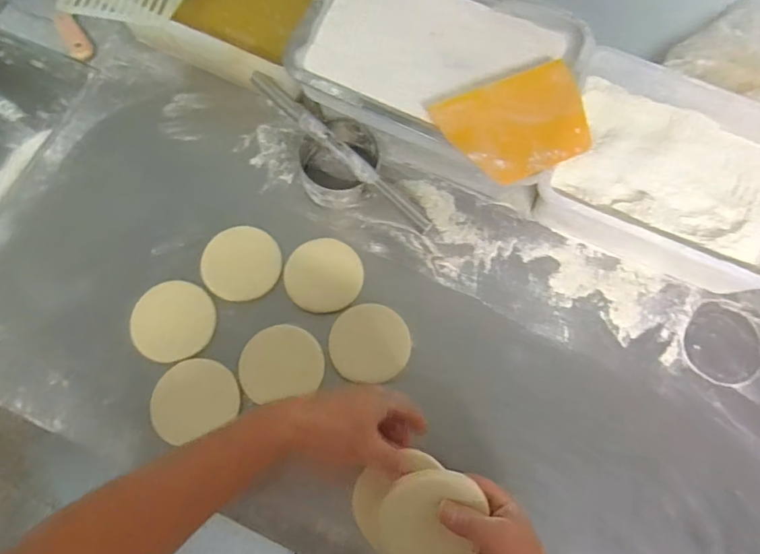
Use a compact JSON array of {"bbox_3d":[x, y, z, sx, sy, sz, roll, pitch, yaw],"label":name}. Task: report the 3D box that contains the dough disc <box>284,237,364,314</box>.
[{"bbox_3d":[-0.073,-0.002,0.631,0.097,0.004,0.097,1,82,-9],"label":"dough disc"}]

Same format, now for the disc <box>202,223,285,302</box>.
[{"bbox_3d":[-0.181,-0.018,0.626,0.098,0.004,0.093,1,85,-9],"label":"disc"}]

